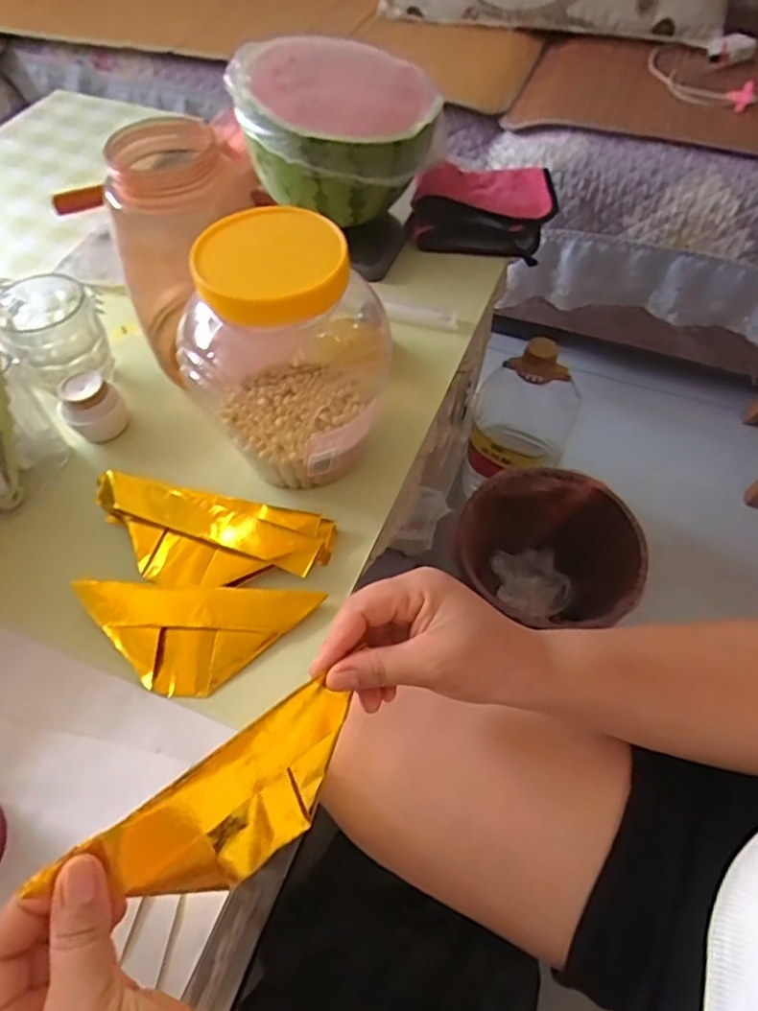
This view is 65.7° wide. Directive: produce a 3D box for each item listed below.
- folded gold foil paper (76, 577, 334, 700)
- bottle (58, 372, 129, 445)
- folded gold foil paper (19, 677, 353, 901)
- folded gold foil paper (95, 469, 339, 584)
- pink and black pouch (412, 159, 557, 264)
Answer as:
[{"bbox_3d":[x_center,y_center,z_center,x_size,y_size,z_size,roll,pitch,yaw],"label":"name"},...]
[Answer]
[{"bbox_3d":[-0.133,0.091,0.412,0.166,0.014,0.075,4,57,3],"label":"folded gold foil paper"},{"bbox_3d":[-0.249,-0.085,0.515,0.053,0.052,0.047,-27,61,-17],"label":"bottle"},{"bbox_3d":[-0.074,0.152,0.292,0.146,0.071,0.015,-24,22,-34],"label":"folded gold foil paper"},{"bbox_3d":[-0.134,0.024,0.451,0.188,0.022,0.079,10,57,7],"label":"folded gold foil paper"},{"bbox_3d":[0.125,-0.355,0.692,0.161,0.040,0.153,11,57,7],"label":"pink and black pouch"}]

